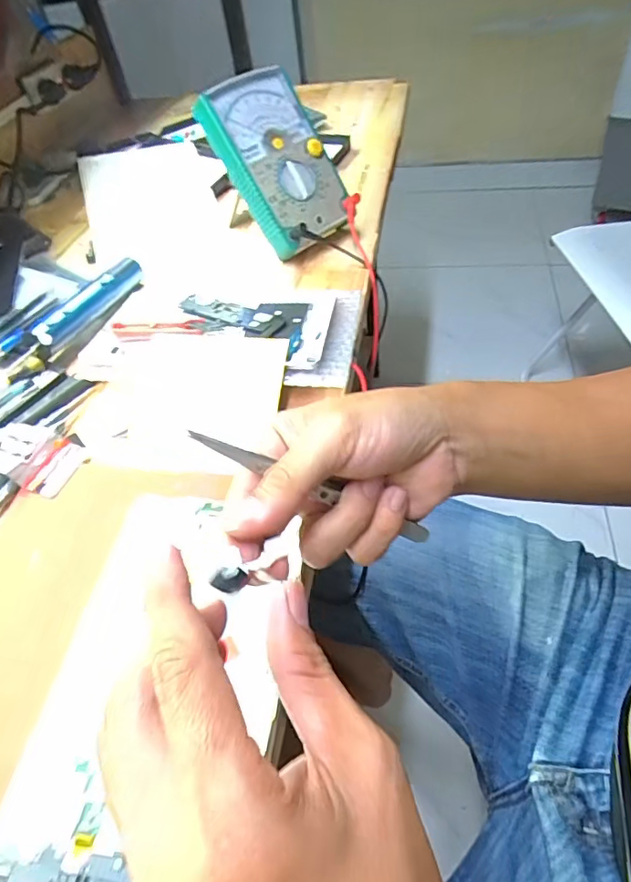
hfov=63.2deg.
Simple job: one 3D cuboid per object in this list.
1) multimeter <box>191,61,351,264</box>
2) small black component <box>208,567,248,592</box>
[{"bbox_3d":[-0.033,-0.285,0.521,0.109,0.166,0.044,-35,15,-12],"label":"multimeter"},{"bbox_3d":[-0.033,0.052,0.194,0.011,0.006,0.012,-3,48,4],"label":"small black component"}]

